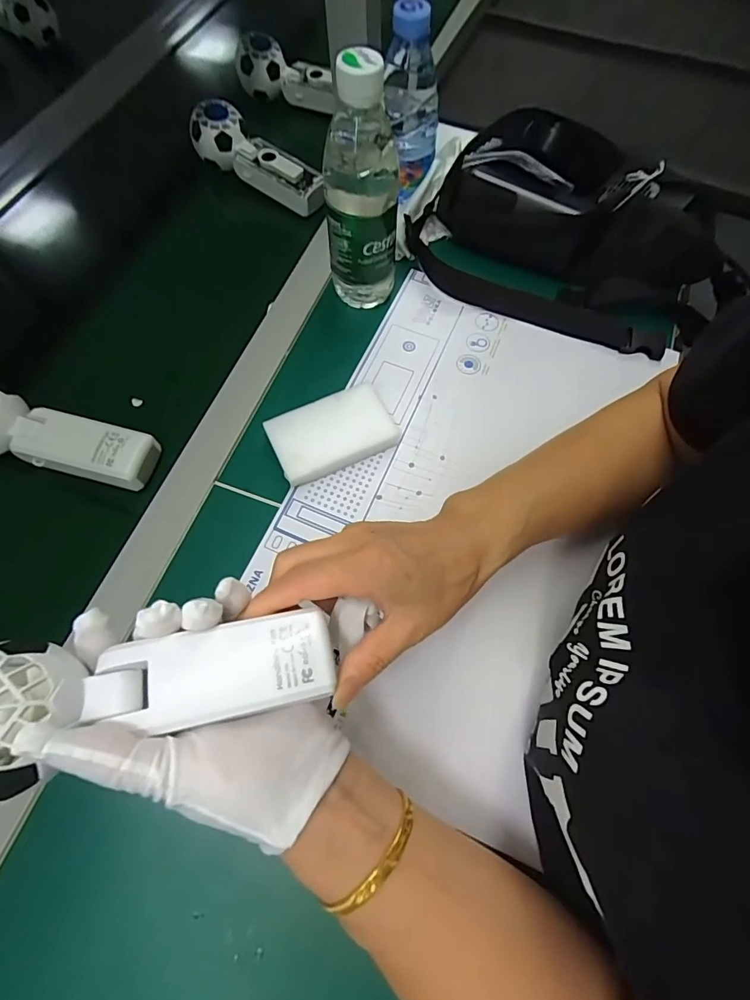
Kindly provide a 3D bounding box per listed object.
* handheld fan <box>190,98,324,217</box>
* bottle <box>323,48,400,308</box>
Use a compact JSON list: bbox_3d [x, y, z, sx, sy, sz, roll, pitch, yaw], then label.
[{"bbox_3d":[-0.129,-0.381,0.498,0.164,0.043,0.052,35,73,14],"label":"handheld fan"},{"bbox_3d":[-0.011,-0.248,0.371,0.060,0.183,0.057,1,68,1],"label":"bottle"}]

